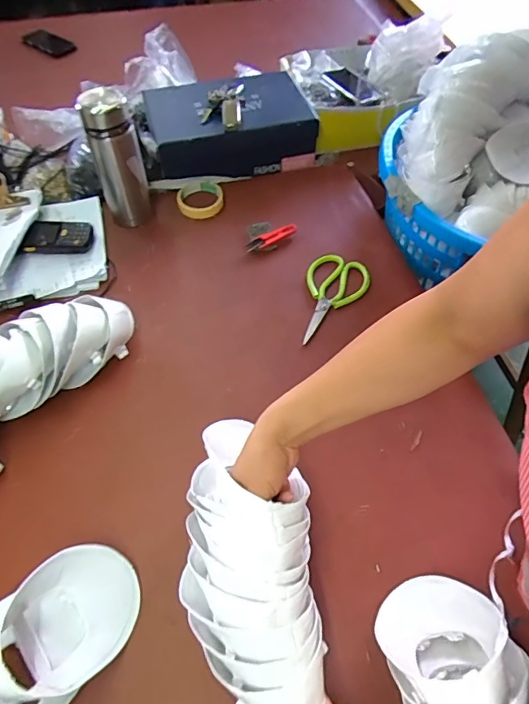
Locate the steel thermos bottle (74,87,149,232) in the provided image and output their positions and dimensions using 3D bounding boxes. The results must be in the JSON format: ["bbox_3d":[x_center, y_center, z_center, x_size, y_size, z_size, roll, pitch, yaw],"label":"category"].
[{"bbox_3d":[-0.262,-0.345,0.852,0.081,0.227,0.085,-21,57,-15],"label":"steel thermos bottle"}]

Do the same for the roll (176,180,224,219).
[{"bbox_3d":[-0.126,-0.301,0.942,0.087,0.029,0.087,-17,56,-12],"label":"roll"}]

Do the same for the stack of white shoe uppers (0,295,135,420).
[{"bbox_3d":[-0.314,0.008,0.674,0.263,0.093,0.100,-33,61,-22],"label":"stack of white shoe uppers"}]

